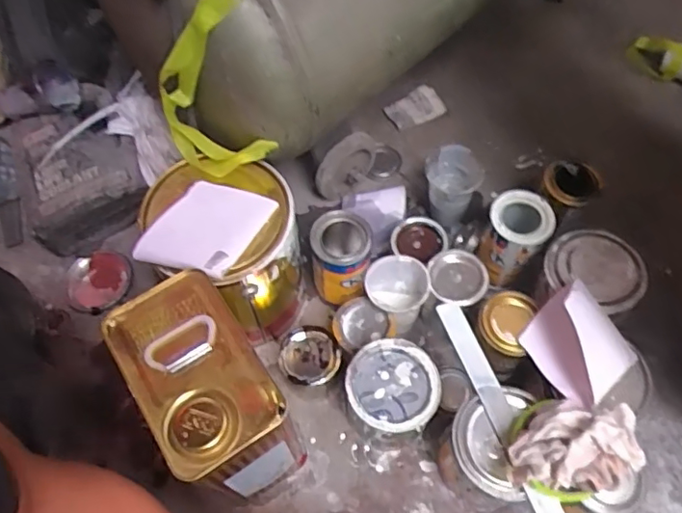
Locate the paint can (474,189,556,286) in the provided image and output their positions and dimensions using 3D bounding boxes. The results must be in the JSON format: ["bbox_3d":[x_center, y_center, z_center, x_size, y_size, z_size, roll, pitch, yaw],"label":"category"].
[{"bbox_3d":[0.222,-0.022,0.743,0.083,0.099,0.080,-37,67,-16],"label":"paint can"}]

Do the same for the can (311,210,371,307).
[{"bbox_3d":[0.001,0.012,0.744,0.074,0.120,0.092,6,62,5],"label":"can"}]

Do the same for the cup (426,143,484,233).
[{"bbox_3d":[0.153,-0.096,0.809,0.073,0.103,0.071,-1,62,1],"label":"cup"}]

